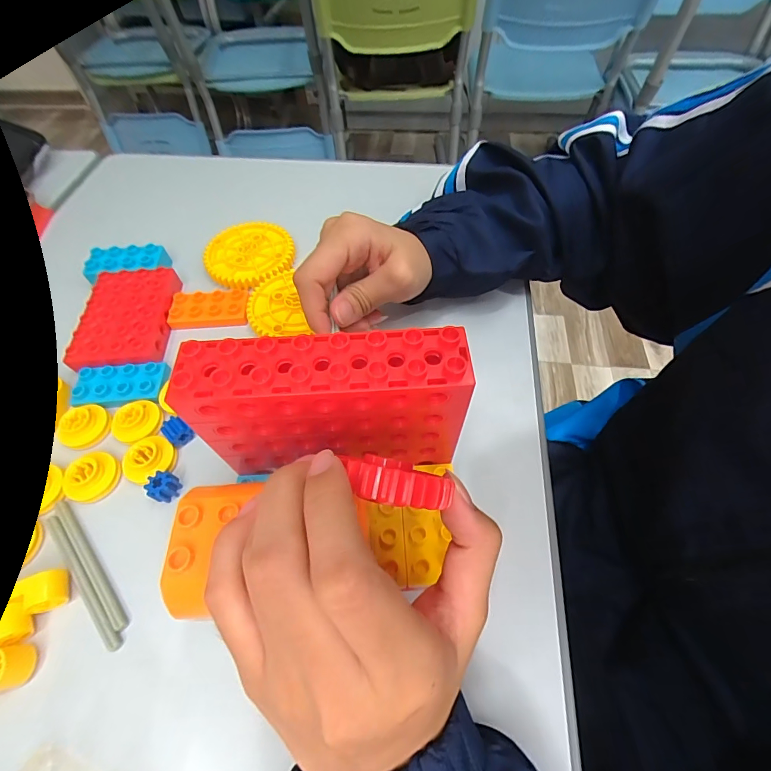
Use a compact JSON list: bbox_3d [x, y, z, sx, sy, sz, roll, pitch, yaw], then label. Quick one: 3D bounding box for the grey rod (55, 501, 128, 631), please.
[{"bbox_3d":[-0.174,0.102,0.230,0.007,0.005,0.091,-40,64,-21],"label":"grey rod"}]

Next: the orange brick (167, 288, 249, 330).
[{"bbox_3d":[-0.148,-0.064,0.329,0.063,0.011,0.034,-8,58,-3],"label":"orange brick"}]

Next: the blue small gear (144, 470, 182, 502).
[{"bbox_3d":[-0.141,0.065,0.249,0.016,0.016,0.017,-1,58,2],"label":"blue small gear"}]

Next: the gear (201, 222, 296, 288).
[{"bbox_3d":[-0.124,-0.121,0.359,0.076,0.008,0.076,-9,58,-3],"label":"gear"}]

